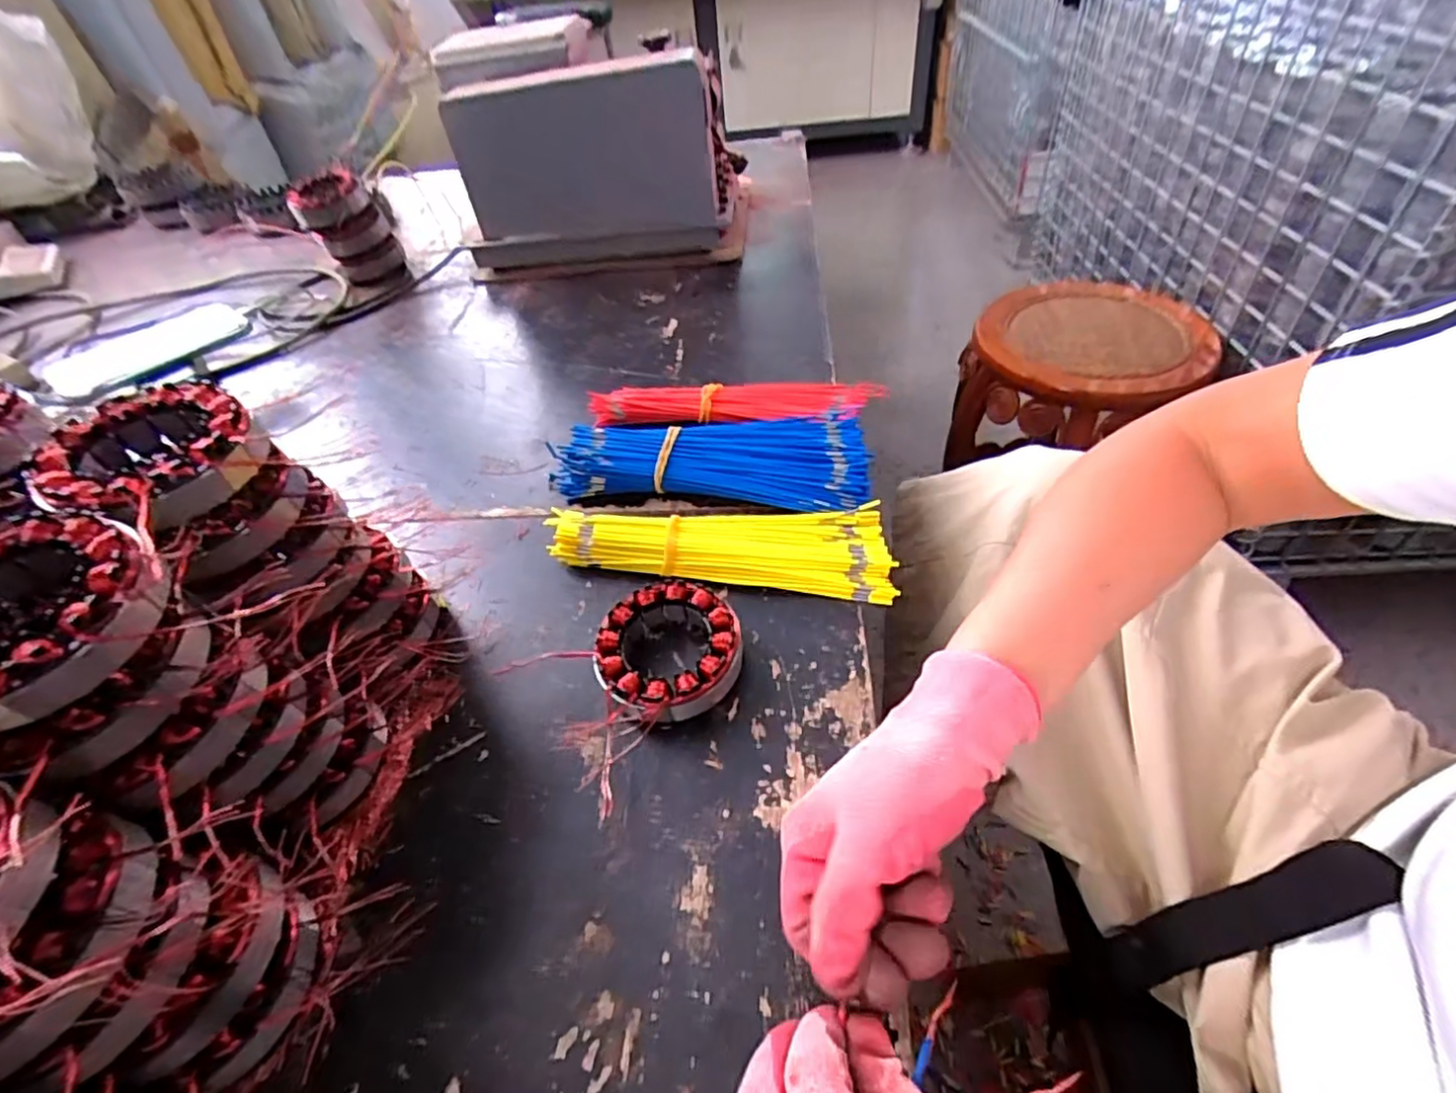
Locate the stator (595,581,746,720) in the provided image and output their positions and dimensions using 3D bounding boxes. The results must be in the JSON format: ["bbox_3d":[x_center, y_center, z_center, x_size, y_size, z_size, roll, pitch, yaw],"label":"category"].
[{"bbox_3d":[-0.037,0.065,0.400,0.087,0.032,0.085,-3,47,3],"label":"stator"}]

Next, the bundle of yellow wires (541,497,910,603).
[{"bbox_3d":[-0.006,-0.004,0.464,0.241,0.024,0.068,5,48,11],"label":"bundle of yellow wires"}]

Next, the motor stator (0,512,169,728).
[{"bbox_3d":[-0.268,0.027,0.252,0.086,0.033,0.087,-3,47,3],"label":"motor stator"}]

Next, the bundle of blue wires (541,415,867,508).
[{"bbox_3d":[-0.013,-0.070,0.518,0.242,0.035,0.084,5,48,11],"label":"bundle of blue wires"}]

